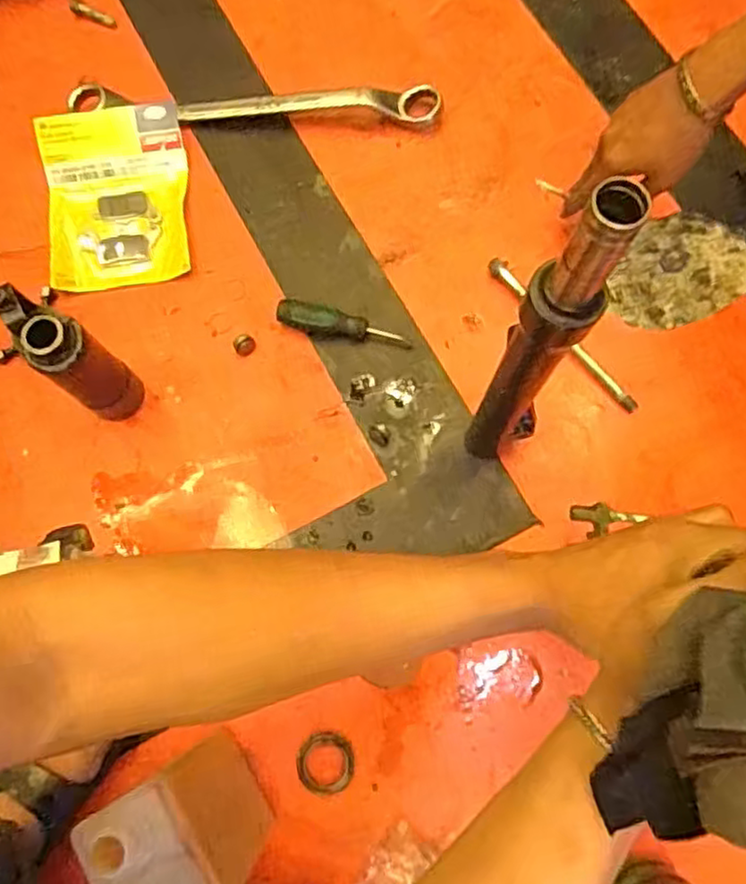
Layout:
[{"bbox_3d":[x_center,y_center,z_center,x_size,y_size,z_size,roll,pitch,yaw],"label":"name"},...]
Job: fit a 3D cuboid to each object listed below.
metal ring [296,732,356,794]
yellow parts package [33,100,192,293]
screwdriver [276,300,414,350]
[{"bbox_3d":[-0.040,0.274,0.568,0.049,0.004,0.049,0,76,1],"label":"metal ring"},{"bbox_3d":[-0.274,-0.260,0.707,0.152,0.023,0.196,-10,76,-1],"label":"yellow parts package"},{"bbox_3d":[-0.029,-0.112,0.657,0.132,0.022,0.025,13,76,5],"label":"screwdriver"}]

